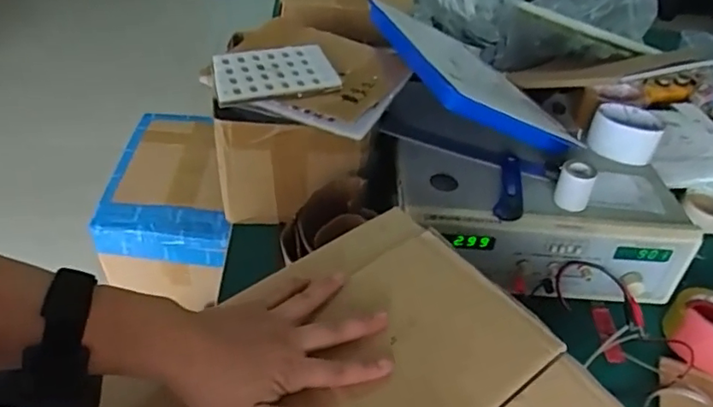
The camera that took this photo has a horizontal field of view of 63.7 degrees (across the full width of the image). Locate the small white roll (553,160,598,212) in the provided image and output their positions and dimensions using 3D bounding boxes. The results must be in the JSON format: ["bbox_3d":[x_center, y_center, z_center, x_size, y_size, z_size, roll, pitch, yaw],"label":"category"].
[{"bbox_3d":[0.264,-0.021,0.694,0.043,0.048,0.038,24,49,16],"label":"small white roll"}]

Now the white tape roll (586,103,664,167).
[{"bbox_3d":[0.379,-0.100,0.811,0.087,0.050,0.087,3,47,-3],"label":"white tape roll"}]

